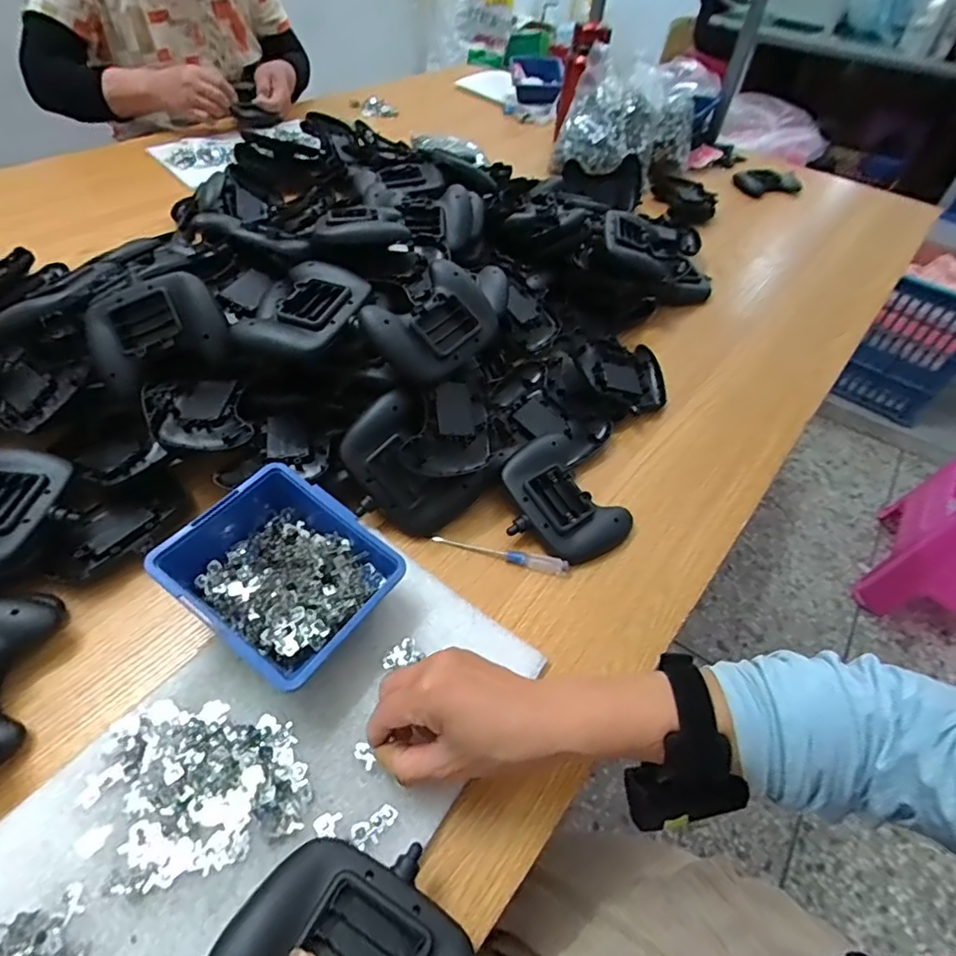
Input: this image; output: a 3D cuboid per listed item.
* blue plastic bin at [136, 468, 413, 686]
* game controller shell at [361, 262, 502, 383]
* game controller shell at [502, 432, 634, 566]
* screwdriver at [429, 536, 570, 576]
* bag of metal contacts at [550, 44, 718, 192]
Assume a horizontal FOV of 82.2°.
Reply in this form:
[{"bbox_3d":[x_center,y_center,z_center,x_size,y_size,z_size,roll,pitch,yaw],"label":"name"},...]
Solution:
[{"bbox_3d":[-0.142,0.073,0.410,0.142,0.067,0.121,30,53,19],"label":"blue plastic bin"},{"bbox_3d":[-0.041,-0.136,0.491,0.113,0.033,0.087,-40,94,-27],"label":"game controller shell"},{"bbox_3d":[0.074,0.023,0.499,0.098,0.023,0.117,-29,76,-20],"label":"game controller shell"},{"bbox_3d":[0.019,0.066,0.478,0.120,0.007,0.011,14,50,6],"label":"screwdriver"},{"bbox_3d":[0.285,-0.659,0.999,0.255,0.143,0.220,13,50,6],"label":"bag of metal contacts"}]

